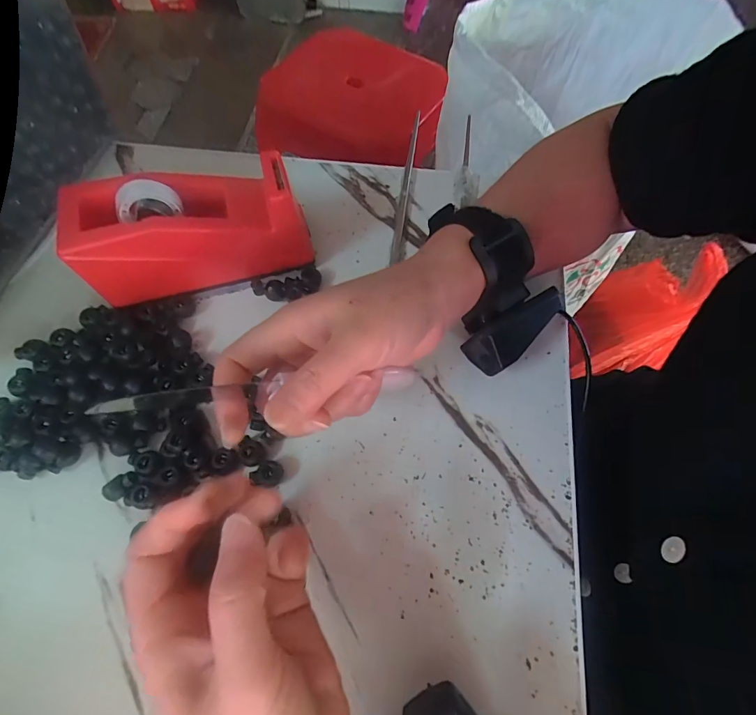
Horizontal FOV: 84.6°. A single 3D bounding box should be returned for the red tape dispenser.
[{"bbox_3d":[-0.125,-0.087,0.290,0.146,0.071,0.062,-11,66,-5],"label":"red tape dispenser"}]

